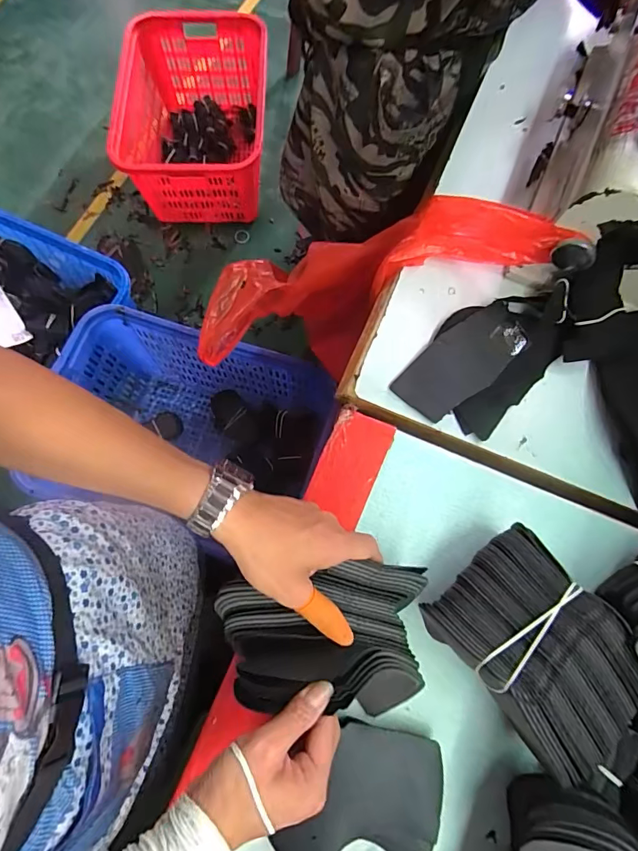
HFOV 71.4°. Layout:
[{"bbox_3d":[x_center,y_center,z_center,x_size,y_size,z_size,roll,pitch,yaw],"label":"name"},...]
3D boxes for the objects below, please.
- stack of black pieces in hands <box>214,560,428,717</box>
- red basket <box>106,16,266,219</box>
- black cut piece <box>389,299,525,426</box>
[{"bbox_3d":[0.002,0.170,0.366,0.164,0.061,0.104,1,75,1],"label":"stack of black pieces in hands"},{"bbox_3d":[-0.382,-0.931,1.370,0.447,0.265,0.587,0,75,0],"label":"red basket"},{"bbox_3d":[0.158,-0.070,0.488,0.153,0.009,0.070,-39,78,-9],"label":"black cut piece"}]

